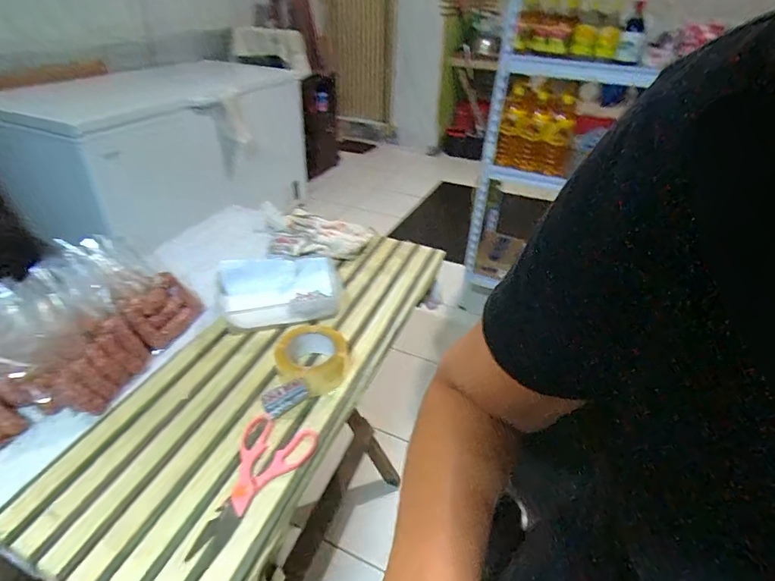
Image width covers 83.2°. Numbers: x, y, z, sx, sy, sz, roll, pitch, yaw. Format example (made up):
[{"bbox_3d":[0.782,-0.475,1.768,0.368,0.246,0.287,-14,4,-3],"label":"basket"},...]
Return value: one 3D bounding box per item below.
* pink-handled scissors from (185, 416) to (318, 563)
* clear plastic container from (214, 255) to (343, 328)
[{"bbox_3d":[-0.169,0.247,0.560,0.094,0.021,0.183,11,36,12],"label":"pink-handled scissors"},{"bbox_3d":[-0.206,-0.002,0.850,0.224,0.067,0.156,-10,37,-17],"label":"clear plastic container"}]

